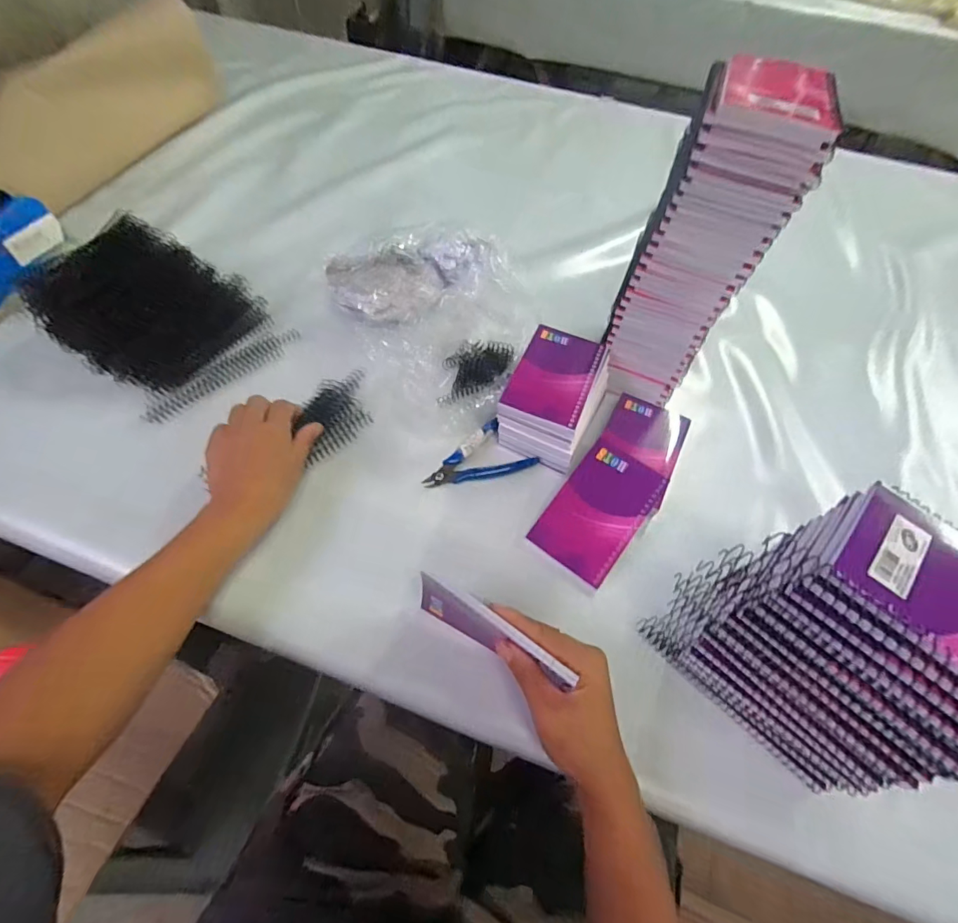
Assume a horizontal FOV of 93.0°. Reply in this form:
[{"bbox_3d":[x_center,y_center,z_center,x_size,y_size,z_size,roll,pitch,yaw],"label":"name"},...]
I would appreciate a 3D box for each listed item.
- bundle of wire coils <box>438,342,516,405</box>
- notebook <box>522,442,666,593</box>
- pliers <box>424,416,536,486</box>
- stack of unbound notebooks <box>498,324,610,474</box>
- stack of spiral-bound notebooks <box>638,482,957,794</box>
[{"bbox_3d":[-0.001,-0.110,0.529,0.074,0.026,0.110,9,58,2],"label":"bundle of wire coils"},{"bbox_3d":[0.114,0.047,0.434,0.078,0.007,0.134,35,76,15],"label":"notebook"},{"bbox_3d":[0.000,0.005,0.465,0.103,0.013,0.064,-35,66,-22],"label":"pliers"},{"bbox_3d":[0.083,-0.077,0.487,0.089,0.057,0.143,24,60,11],"label":"stack of unbound notebooks"},{"bbox_3d":[0.230,0.118,0.309,0.103,0.212,0.166,-39,68,-23],"label":"stack of spiral-bound notebooks"}]

